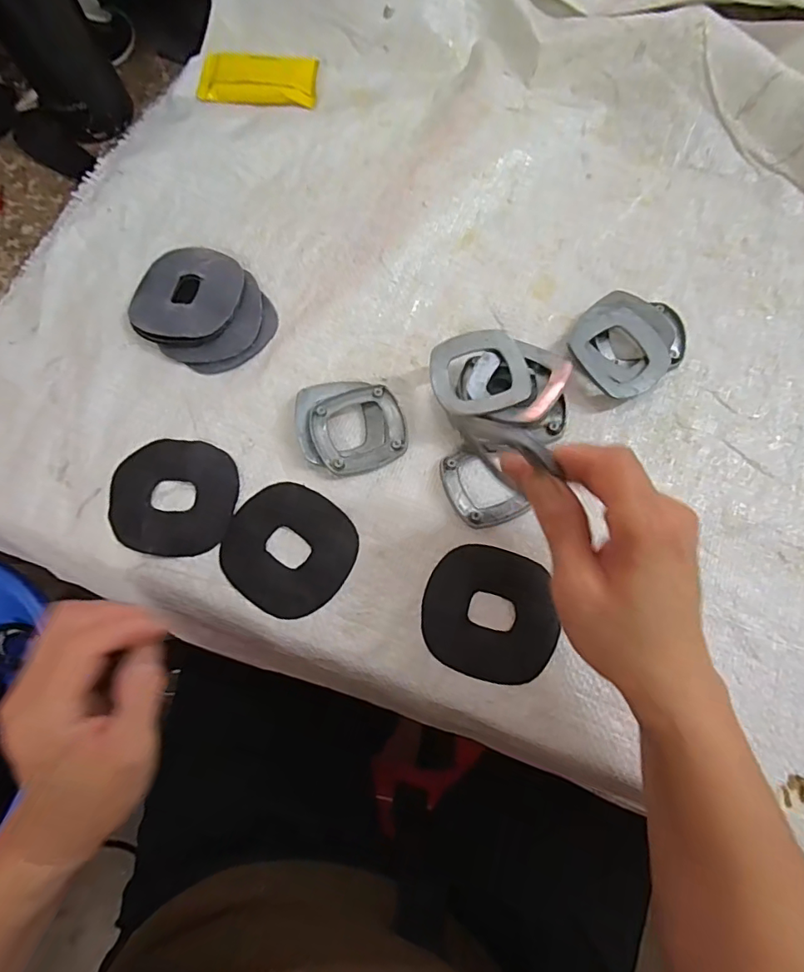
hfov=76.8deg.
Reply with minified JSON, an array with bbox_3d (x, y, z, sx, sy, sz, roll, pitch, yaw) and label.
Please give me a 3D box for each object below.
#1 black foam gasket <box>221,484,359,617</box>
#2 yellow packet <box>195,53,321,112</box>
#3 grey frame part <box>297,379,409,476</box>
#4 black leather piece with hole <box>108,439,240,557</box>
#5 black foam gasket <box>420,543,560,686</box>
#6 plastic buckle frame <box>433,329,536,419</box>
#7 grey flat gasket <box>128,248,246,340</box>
[{"bbox_3d":[-0.072,0.039,0.322,0.081,0.004,0.076,30,76,10],"label":"black foam gasket"},{"bbox_3d":[-0.123,-0.349,0.434,0.100,0.007,0.049,6,73,3],"label":"yellow packet"},{"bbox_3d":[-0.035,-0.042,0.342,0.069,0.012,0.067,-13,73,-3],"label":"grey frame part"},{"bbox_3d":[-0.149,0.006,0.331,0.080,0.007,0.077,12,73,5],"label":"black leather piece with hole"},{"bbox_3d":[0.054,0.076,0.308,0.079,0.004,0.076,18,74,7],"label":"black foam gasket"},{"bbox_3d":[0.051,-0.074,0.329,0.060,0.004,0.057,-15,75,-4],"label":"plastic buckle frame"},{"bbox_3d":[-0.157,-0.143,0.373,0.075,0.006,0.084,17,67,8],"label":"grey flat gasket"}]

